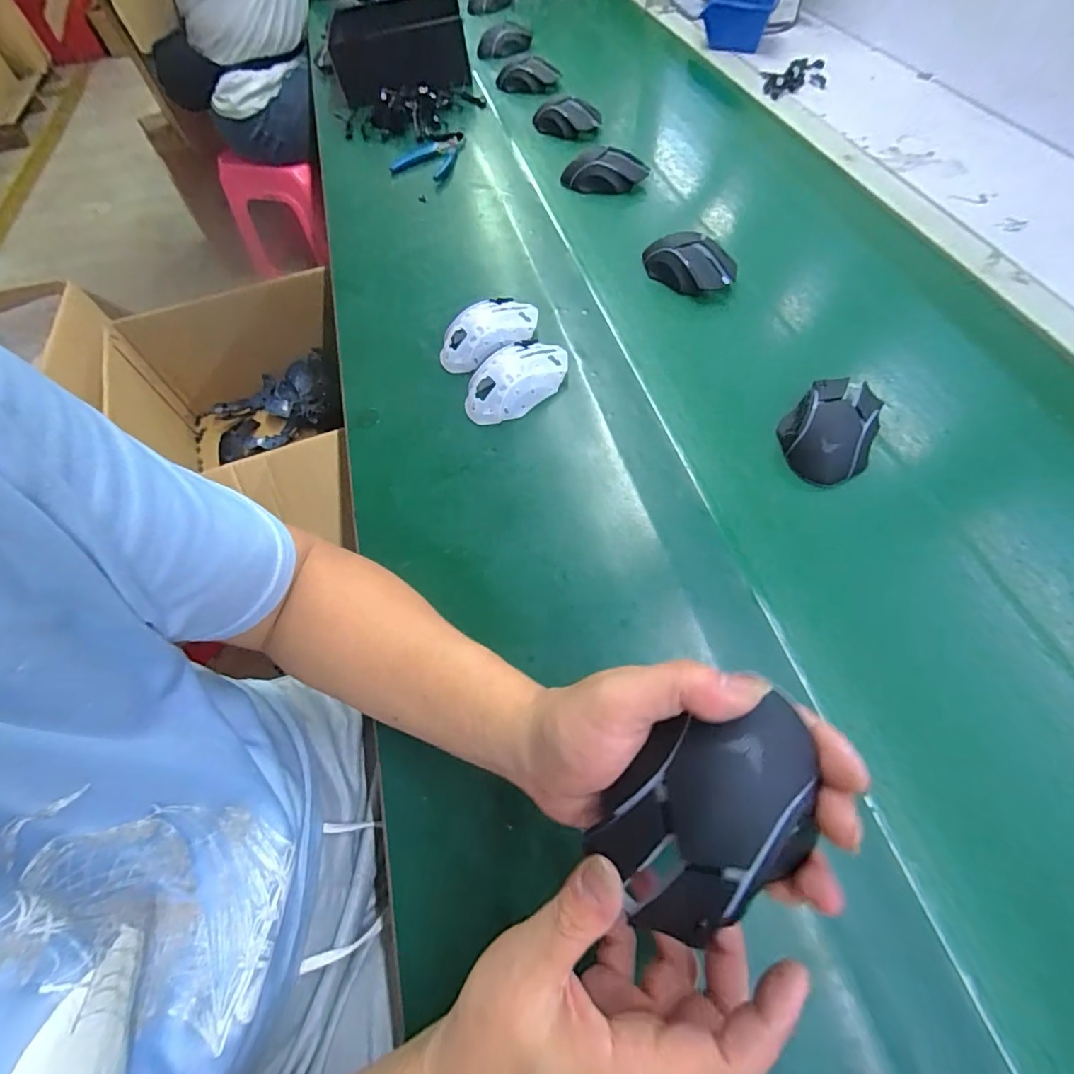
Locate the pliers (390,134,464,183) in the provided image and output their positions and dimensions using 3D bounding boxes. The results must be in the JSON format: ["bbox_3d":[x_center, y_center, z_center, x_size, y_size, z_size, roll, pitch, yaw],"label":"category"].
[{"bbox_3d":[-0.156,-0.577,0.750,0.097,0.014,0.109,25,65,17],"label":"pliers"}]

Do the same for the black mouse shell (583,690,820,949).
[{"bbox_3d":[0.063,0.117,0.204,0.071,0.037,0.120,40,89,25],"label":"black mouse shell"}]

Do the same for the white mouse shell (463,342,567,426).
[{"bbox_3d":[-0.019,-0.156,0.494,0.111,0.034,0.056,-31,63,-14],"label":"white mouse shell"}]

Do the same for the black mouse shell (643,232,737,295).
[{"bbox_3d":[0.176,-0.317,0.575,0.105,0.038,0.057,14,62,11],"label":"black mouse shell"}]

